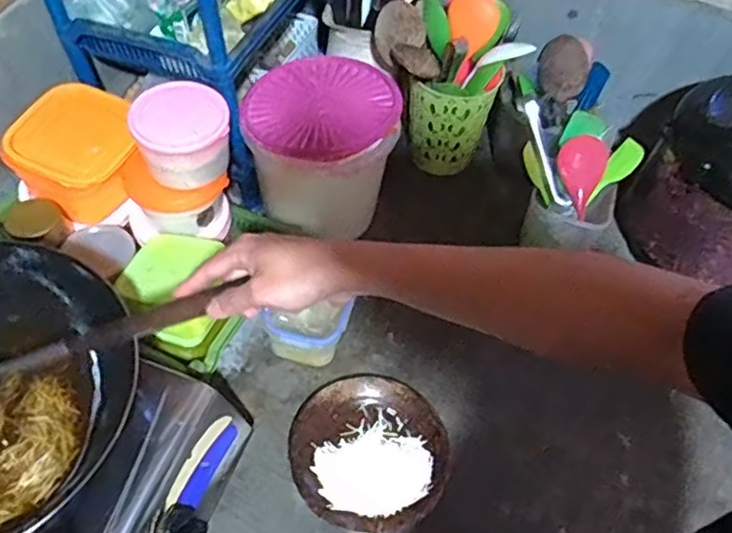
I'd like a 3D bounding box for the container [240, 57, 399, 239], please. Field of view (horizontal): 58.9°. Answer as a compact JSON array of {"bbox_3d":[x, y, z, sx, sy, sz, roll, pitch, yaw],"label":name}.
[{"bbox_3d":[-0.061,-0.173,0.912,0.191,0.158,0.199,7,55,-1],"label":"container"}]

